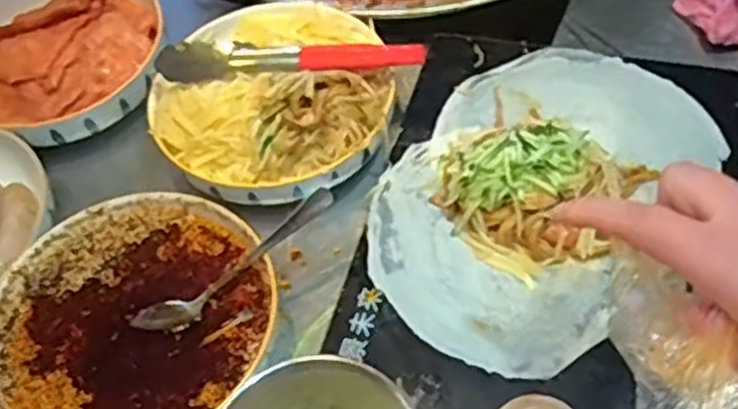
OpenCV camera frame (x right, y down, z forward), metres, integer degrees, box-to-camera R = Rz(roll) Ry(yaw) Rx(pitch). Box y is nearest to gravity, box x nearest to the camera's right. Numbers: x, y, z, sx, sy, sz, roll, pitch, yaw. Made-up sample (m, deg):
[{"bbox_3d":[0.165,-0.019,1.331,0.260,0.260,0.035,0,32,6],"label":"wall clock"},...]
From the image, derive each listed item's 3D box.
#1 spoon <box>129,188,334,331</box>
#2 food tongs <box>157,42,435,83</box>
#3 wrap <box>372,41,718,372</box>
[{"bbox_3d":[-0.104,0.048,0.631,0.183,0.028,0.034,-30,58,-15],"label":"spoon"},{"bbox_3d":[-0.071,-0.134,0.713,0.237,0.027,0.040,-2,55,4],"label":"food tongs"},{"bbox_3d":[0.145,-0.027,0.664,0.229,0.068,0.329,36,65,22],"label":"wrap"}]

